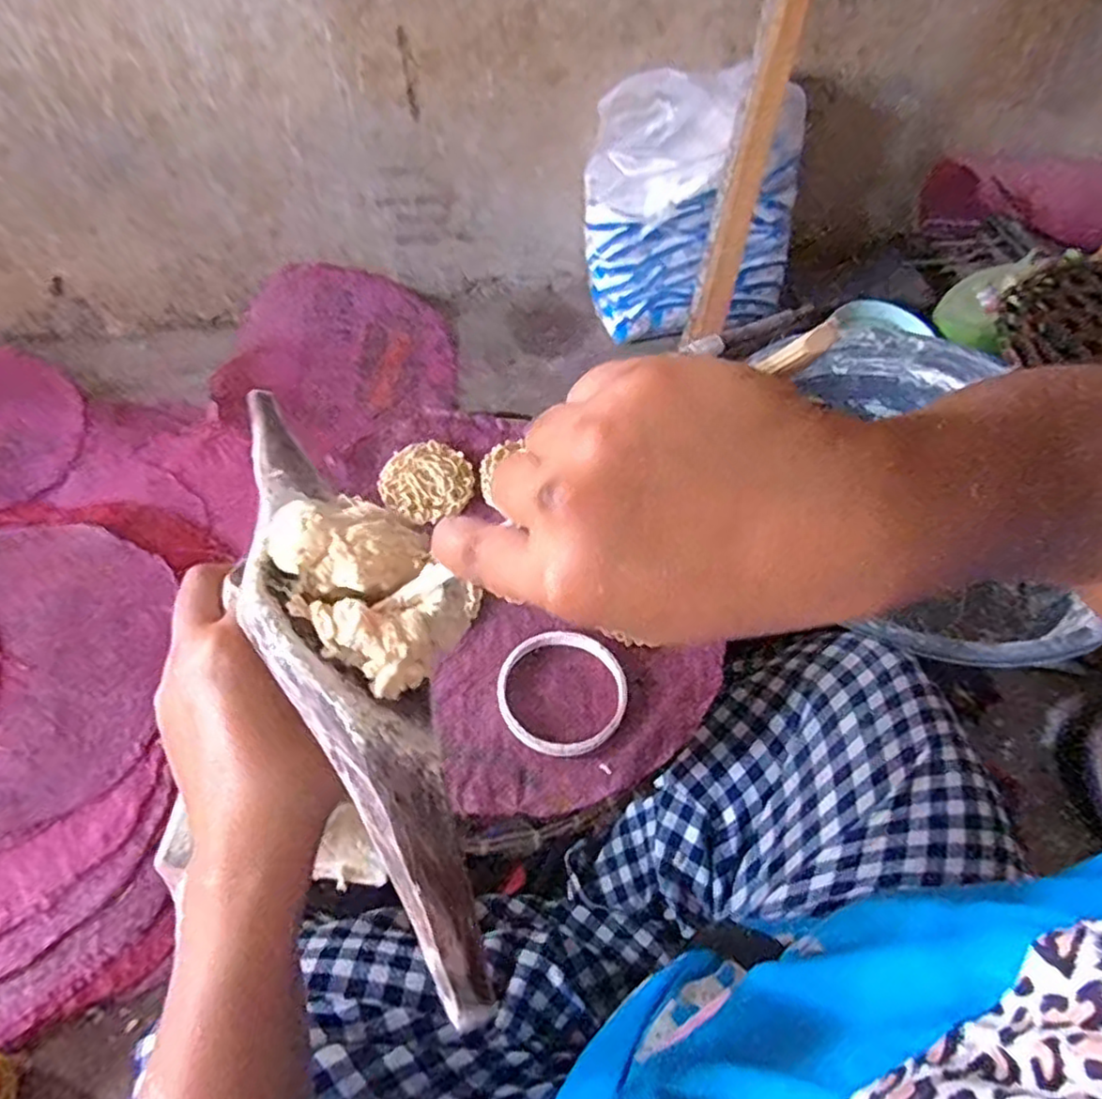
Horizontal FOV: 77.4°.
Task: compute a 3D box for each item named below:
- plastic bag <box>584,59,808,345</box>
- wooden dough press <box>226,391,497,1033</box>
[{"bbox_3d":[0.193,-0.450,0.916,0.291,0.297,0.145,0,54,-1],"label":"plastic bag"},{"bbox_3d":[-0.081,0.025,0.250,0.044,0.036,0.269,-23,54,-16],"label":"wooden dough press"}]

